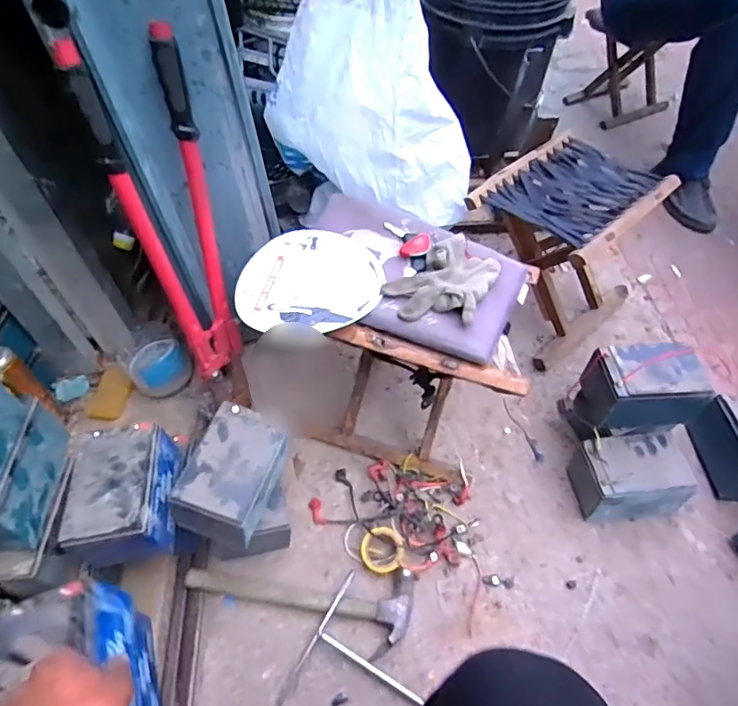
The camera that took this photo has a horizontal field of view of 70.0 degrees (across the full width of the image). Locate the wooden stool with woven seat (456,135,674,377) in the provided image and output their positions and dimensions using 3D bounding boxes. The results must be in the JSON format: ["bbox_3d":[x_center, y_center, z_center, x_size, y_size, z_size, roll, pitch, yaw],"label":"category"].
[{"bbox_3d":[0.363,-0.196,1.050,0.326,0.317,0.274,-33,61,-28],"label":"wooden stool with woven seat"}]

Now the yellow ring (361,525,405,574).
[{"bbox_3d":[0.021,0.294,0.792,0.065,0.015,0.065,0,51,0],"label":"yellow ring"}]

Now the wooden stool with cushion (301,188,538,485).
[{"bbox_3d":[0.060,-0.024,0.894,0.354,0.331,0.319,15,51,6],"label":"wooden stool with cushion"}]

